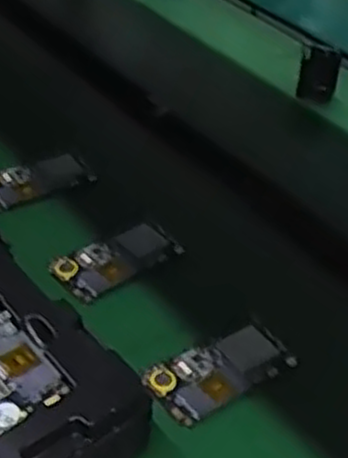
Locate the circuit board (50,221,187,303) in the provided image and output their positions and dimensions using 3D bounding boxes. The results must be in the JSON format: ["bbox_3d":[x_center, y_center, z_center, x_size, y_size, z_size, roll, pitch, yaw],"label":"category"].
[{"bbox_3d":[-0.055,0.029,0.769,0.130,0.013,0.057,-29,49,-36],"label":"circuit board"}]

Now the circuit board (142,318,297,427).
[{"bbox_3d":[0.038,0.116,0.666,0.122,0.010,0.061,-22,45,-31],"label":"circuit board"}]

